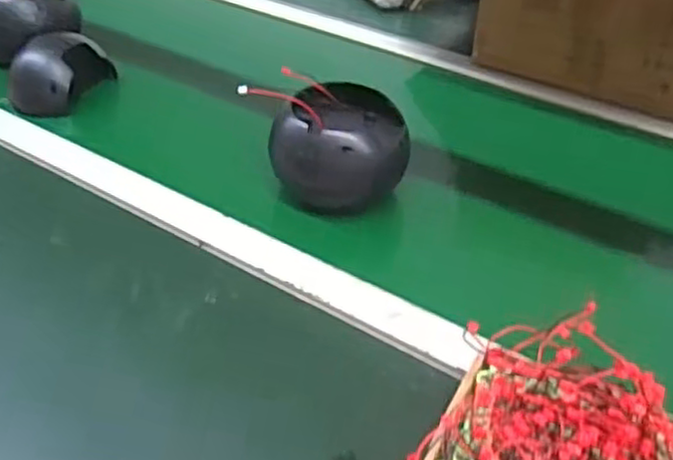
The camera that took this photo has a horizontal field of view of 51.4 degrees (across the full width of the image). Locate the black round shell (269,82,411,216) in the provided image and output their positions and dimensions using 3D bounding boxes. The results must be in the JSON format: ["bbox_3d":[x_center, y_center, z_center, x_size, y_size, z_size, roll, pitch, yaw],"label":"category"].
[{"bbox_3d":[0.004,-0.074,0.671,0.125,0.093,0.105,1,41,-1],"label":"black round shell"}]

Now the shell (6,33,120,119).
[{"bbox_3d":[-0.330,-0.186,0.821,0.099,0.062,0.099,7,41,7],"label":"shell"}]

